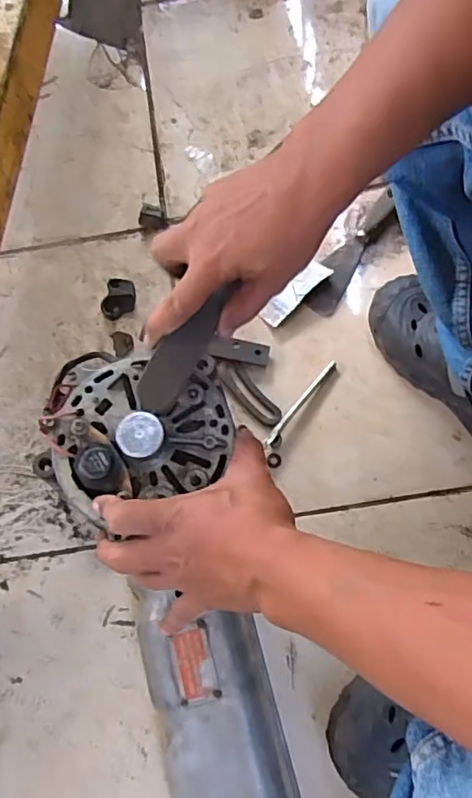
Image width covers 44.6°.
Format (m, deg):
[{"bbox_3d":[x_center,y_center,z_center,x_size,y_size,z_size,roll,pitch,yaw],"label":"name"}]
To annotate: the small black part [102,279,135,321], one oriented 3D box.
[{"bbox_3d":[-0.150,-0.129,0.735,0.040,0.015,0.057,2,72,3],"label":"small black part"}]

